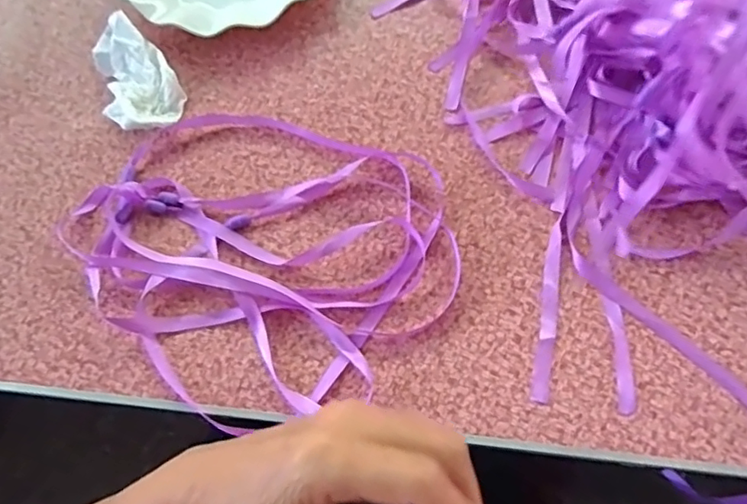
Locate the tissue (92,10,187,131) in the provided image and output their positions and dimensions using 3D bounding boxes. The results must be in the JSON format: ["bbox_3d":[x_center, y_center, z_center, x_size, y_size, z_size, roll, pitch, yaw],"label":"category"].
[{"bbox_3d":[-0.192,-0.140,0.473,0.058,0.029,0.093,-31,70,-9],"label":"tissue"}]

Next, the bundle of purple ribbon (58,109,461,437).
[{"bbox_3d":[-0.077,-0.012,0.423,0.255,0.015,0.226,38,75,16],"label":"bundle of purple ribbon"}]

